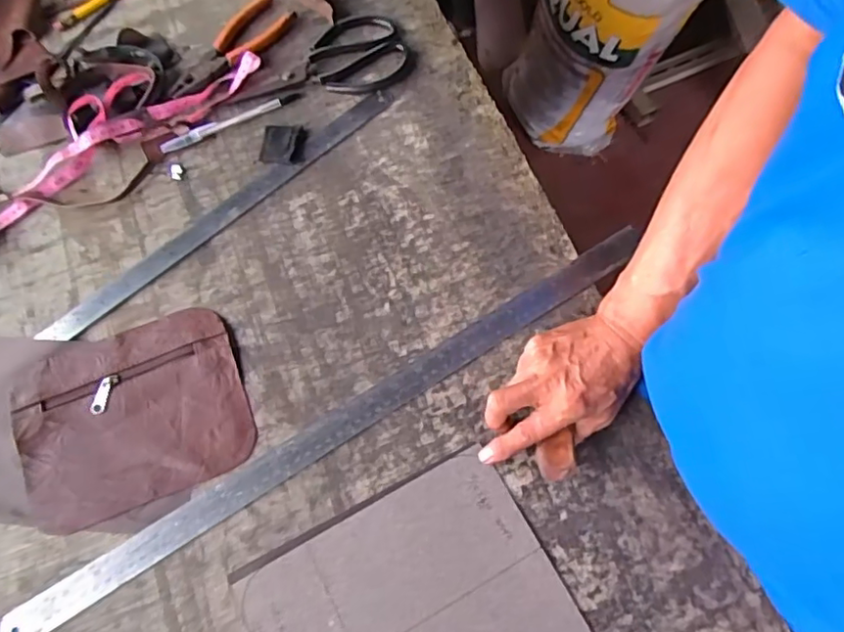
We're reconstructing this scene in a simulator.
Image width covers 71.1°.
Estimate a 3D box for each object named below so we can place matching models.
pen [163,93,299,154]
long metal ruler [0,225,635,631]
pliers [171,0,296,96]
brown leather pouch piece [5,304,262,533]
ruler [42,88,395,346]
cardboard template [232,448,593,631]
[{"bbox_3d":[-0.200,-0.205,0.616,0.150,0.009,0.014,-25,70,-8],"label":"pen"},{"bbox_3d":[-0.063,0.085,0.507,0.602,0.005,0.031,-31,69,-10],"label":"long metal ruler"},{"bbox_3d":[-0.209,-0.294,0.648,0.052,0.014,0.160,34,74,14],"label":"pliers"},{"bbox_3d":[-0.251,0.083,0.512,0.188,0.008,0.155,-20,69,-6],"label":"brown leather pouch piece"},{"bbox_3d":[-0.190,-0.109,0.586,0.404,0.006,0.026,-41,73,-13],"label":"ruler"},{"bbox_3d":[-0.005,0.236,0.453,0.225,0.004,0.184,-28,69,-9],"label":"cardboard template"}]

